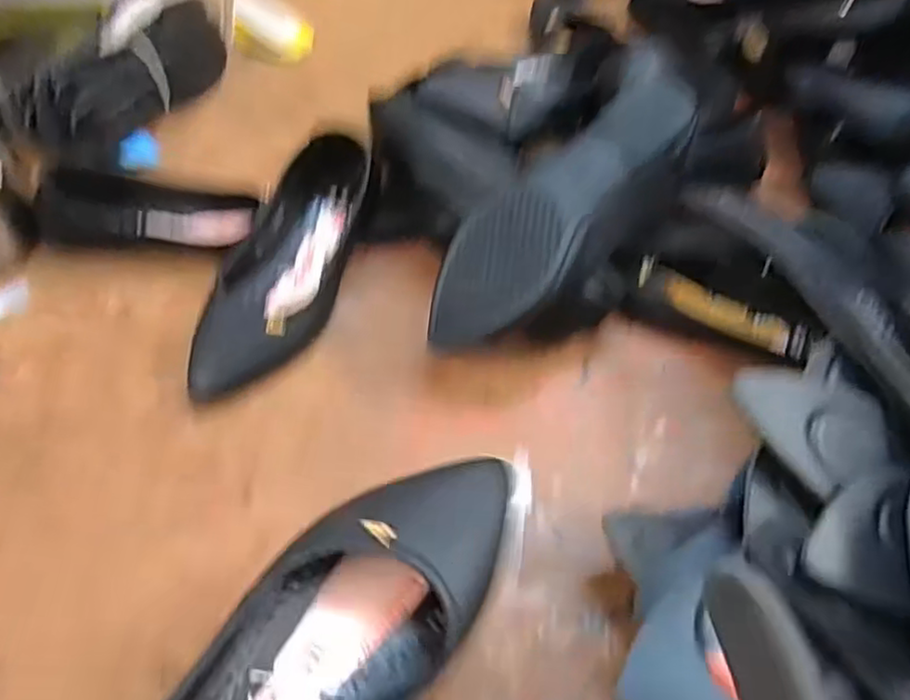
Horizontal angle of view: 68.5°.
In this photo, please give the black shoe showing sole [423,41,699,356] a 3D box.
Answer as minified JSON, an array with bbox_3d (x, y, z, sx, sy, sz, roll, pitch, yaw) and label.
[{"bbox_3d":[0.086,-0.101,0.499,0.263,0.064,0.085,-46,69,0],"label":"black shoe showing sole"}]

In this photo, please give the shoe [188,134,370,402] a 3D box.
[{"bbox_3d":[-0.133,-0.082,0.537,0.090,0.074,0.253,16,56,8],"label":"shoe"}]

